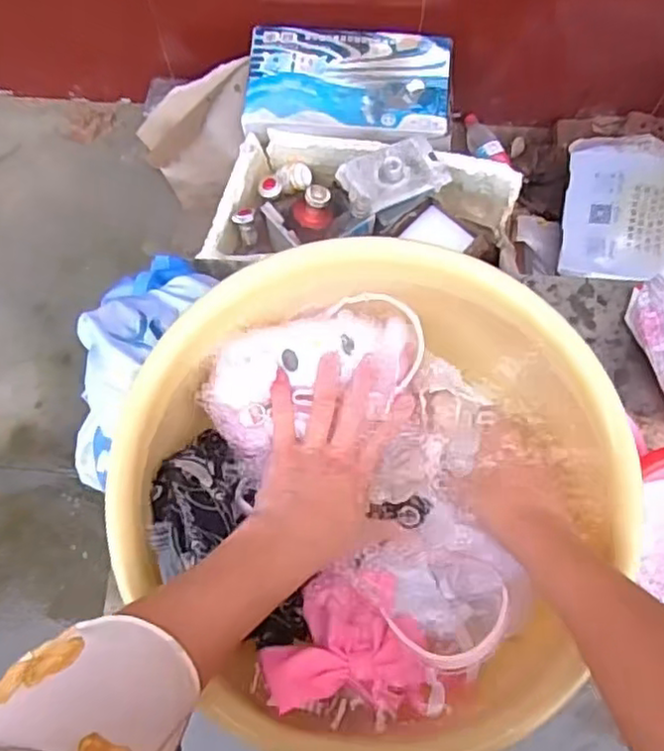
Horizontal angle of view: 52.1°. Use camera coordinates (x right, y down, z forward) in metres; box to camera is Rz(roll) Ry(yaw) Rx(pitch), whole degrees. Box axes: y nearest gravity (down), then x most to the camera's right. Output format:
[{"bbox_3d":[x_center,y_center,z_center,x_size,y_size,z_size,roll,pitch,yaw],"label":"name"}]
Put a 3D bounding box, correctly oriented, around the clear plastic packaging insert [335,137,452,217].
[{"bbox_3d":[0.116,-0.387,1.296,0.208,0.049,0.129,-23,72,-8],"label":"clear plastic packaging insert"}]

